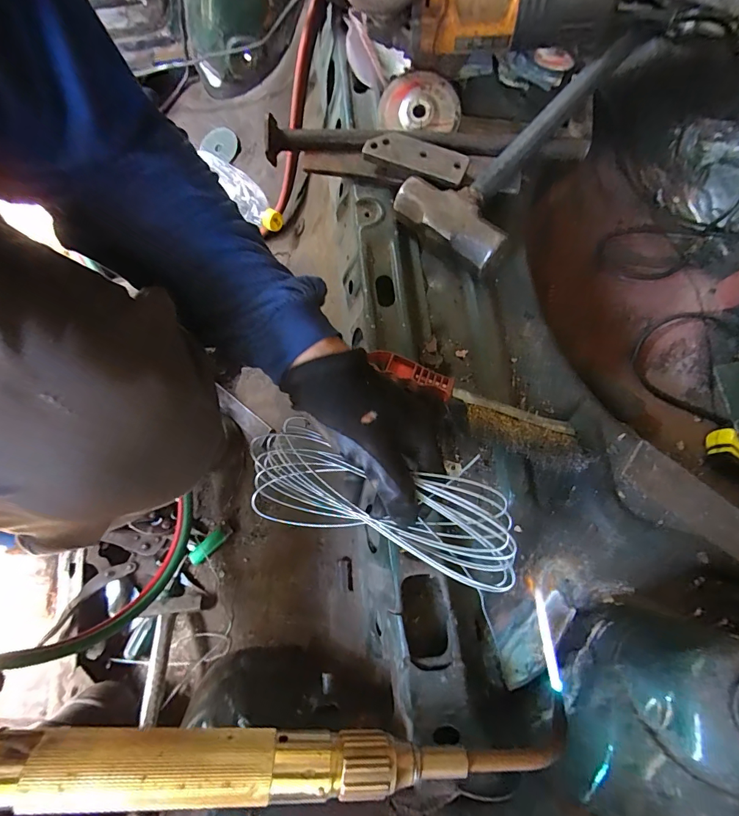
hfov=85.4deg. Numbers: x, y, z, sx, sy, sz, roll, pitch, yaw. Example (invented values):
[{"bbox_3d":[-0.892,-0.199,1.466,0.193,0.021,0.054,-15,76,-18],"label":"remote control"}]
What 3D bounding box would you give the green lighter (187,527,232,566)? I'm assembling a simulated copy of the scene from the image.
[{"bbox_3d":[-0.250,0.214,0.628,0.024,0.008,0.075,43,79,9],"label":"green lighter"}]

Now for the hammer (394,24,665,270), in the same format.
[{"bbox_3d":[0.163,-0.301,0.434,0.125,0.048,0.323,36,78,8],"label":"hammer"}]

